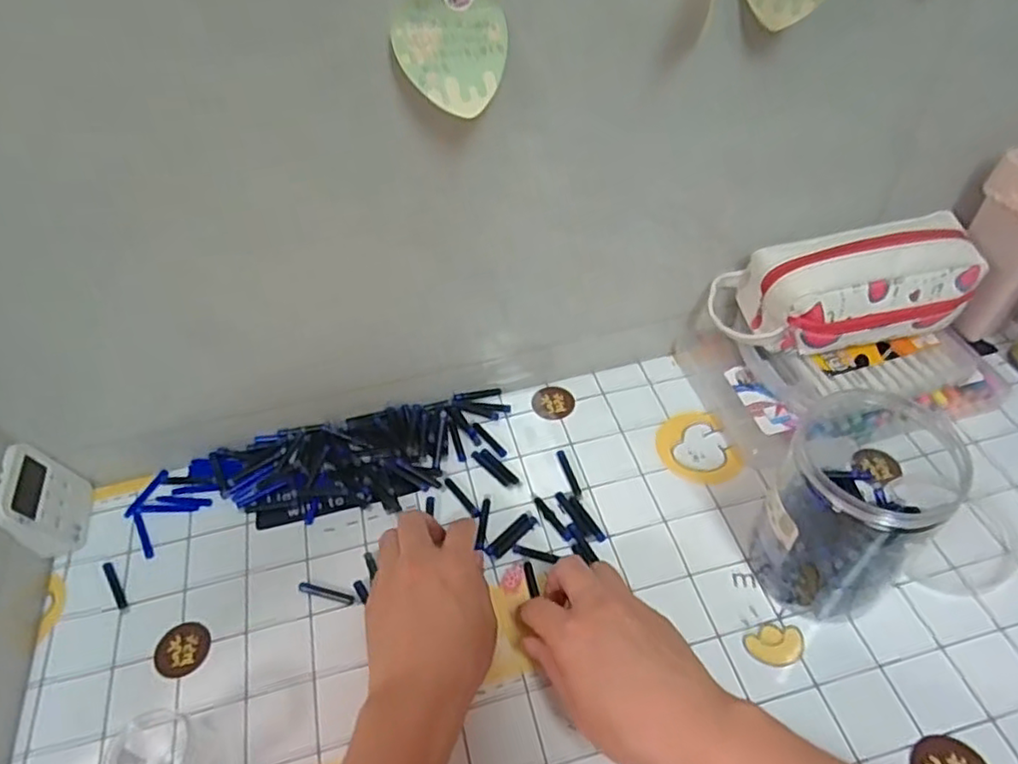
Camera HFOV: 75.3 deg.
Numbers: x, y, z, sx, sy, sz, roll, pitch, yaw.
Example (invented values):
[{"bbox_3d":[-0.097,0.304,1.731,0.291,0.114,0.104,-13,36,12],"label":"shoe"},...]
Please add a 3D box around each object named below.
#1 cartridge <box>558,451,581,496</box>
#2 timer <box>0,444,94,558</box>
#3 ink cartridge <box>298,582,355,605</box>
[{"bbox_3d":[0.052,0.078,0.577,0.007,0.004,0.048,-14,49,-9],"label":"cartridge"},{"bbox_3d":[-0.377,0.097,0.531,0.018,0.079,0.076,-24,50,7],"label":"timer"},{"bbox_3d":[-0.142,0.163,0.511,0.047,0.004,0.008,12,50,13],"label":"ink cartridge"}]

